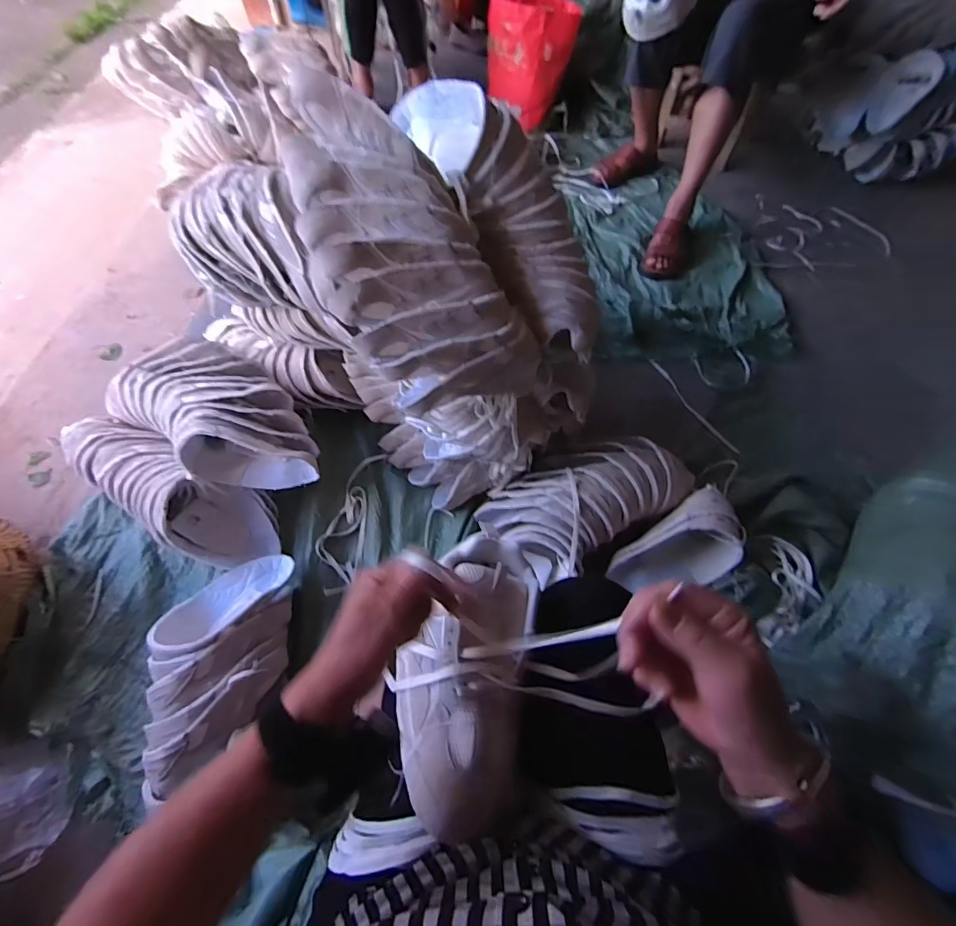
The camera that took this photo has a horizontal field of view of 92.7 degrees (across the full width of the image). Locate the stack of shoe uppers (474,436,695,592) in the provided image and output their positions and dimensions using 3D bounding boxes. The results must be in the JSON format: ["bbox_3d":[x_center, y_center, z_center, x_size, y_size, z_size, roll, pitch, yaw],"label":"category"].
[{"bbox_3d":[0.198,0.058,0.862,0.364,0.116,0.223,-32,66,-15],"label":"stack of shoe uppers"}]

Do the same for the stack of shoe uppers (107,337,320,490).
[{"bbox_3d":[-0.496,-0.094,0.861,0.426,0.141,0.240,38,69,18],"label":"stack of shoe uppers"}]

